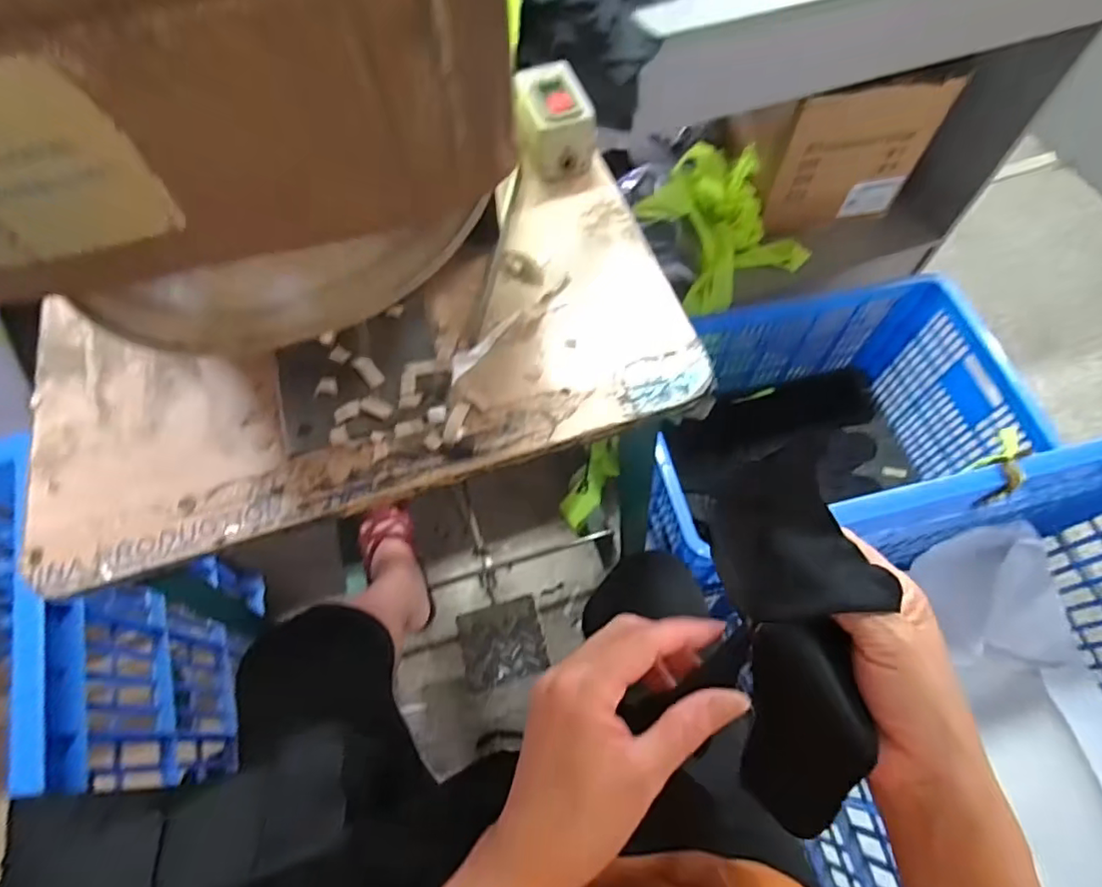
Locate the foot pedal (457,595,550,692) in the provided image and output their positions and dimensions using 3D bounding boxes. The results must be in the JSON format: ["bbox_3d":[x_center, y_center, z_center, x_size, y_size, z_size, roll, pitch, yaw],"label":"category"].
[{"bbox_3d":[-0.078,0.315,0.919,0.129,0.023,0.118,-10,63,-4],"label":"foot pedal"}]

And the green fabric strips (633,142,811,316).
[{"bbox_3d":[0.340,-0.412,1.113,0.297,0.171,0.287,31,68,16],"label":"green fabric strips"}]

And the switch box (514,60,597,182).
[{"bbox_3d":[0.001,-0.285,0.509,0.059,0.055,0.086,-13,64,-5],"label":"switch box"}]

